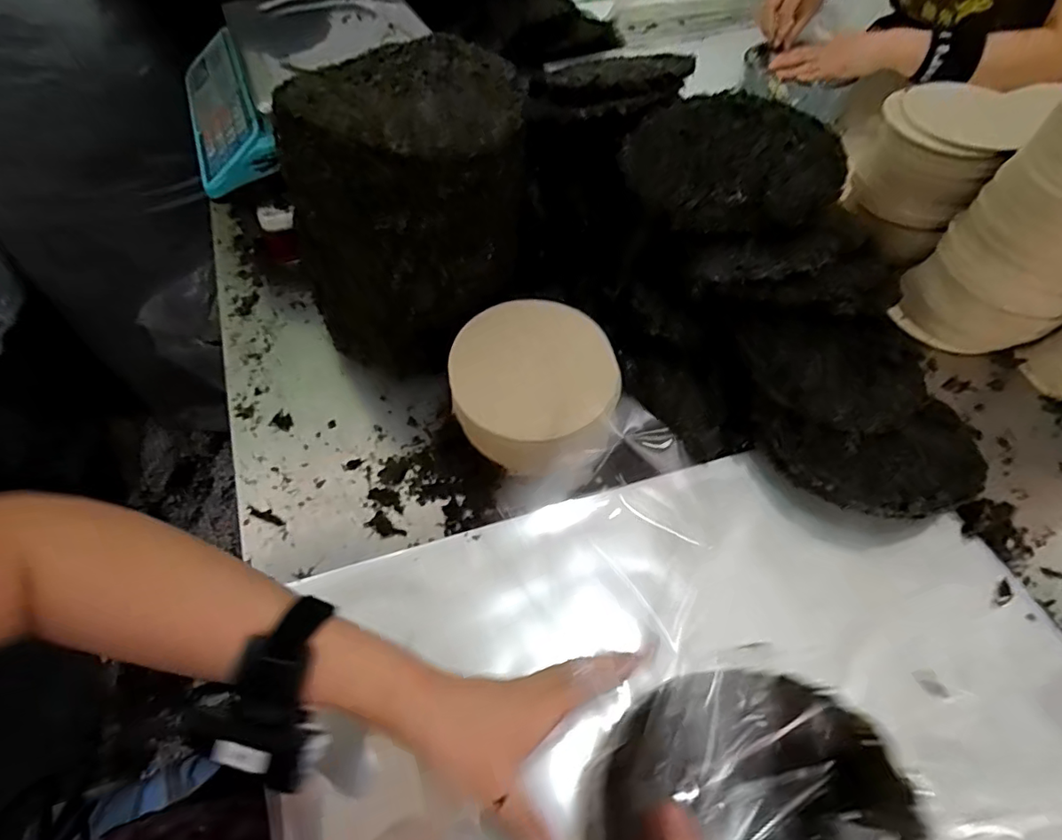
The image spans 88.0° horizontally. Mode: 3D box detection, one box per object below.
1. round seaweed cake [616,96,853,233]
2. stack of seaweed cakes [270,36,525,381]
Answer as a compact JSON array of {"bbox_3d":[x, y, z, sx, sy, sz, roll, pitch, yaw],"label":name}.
[{"bbox_3d":[0.191,-0.254,0.532,0.194,0.039,0.179,1,55,-1],"label":"round seaweed cake"},{"bbox_3d":[-0.102,-0.191,0.537,0.184,0.245,0.207,15,56,8],"label":"stack of seaweed cakes"}]

